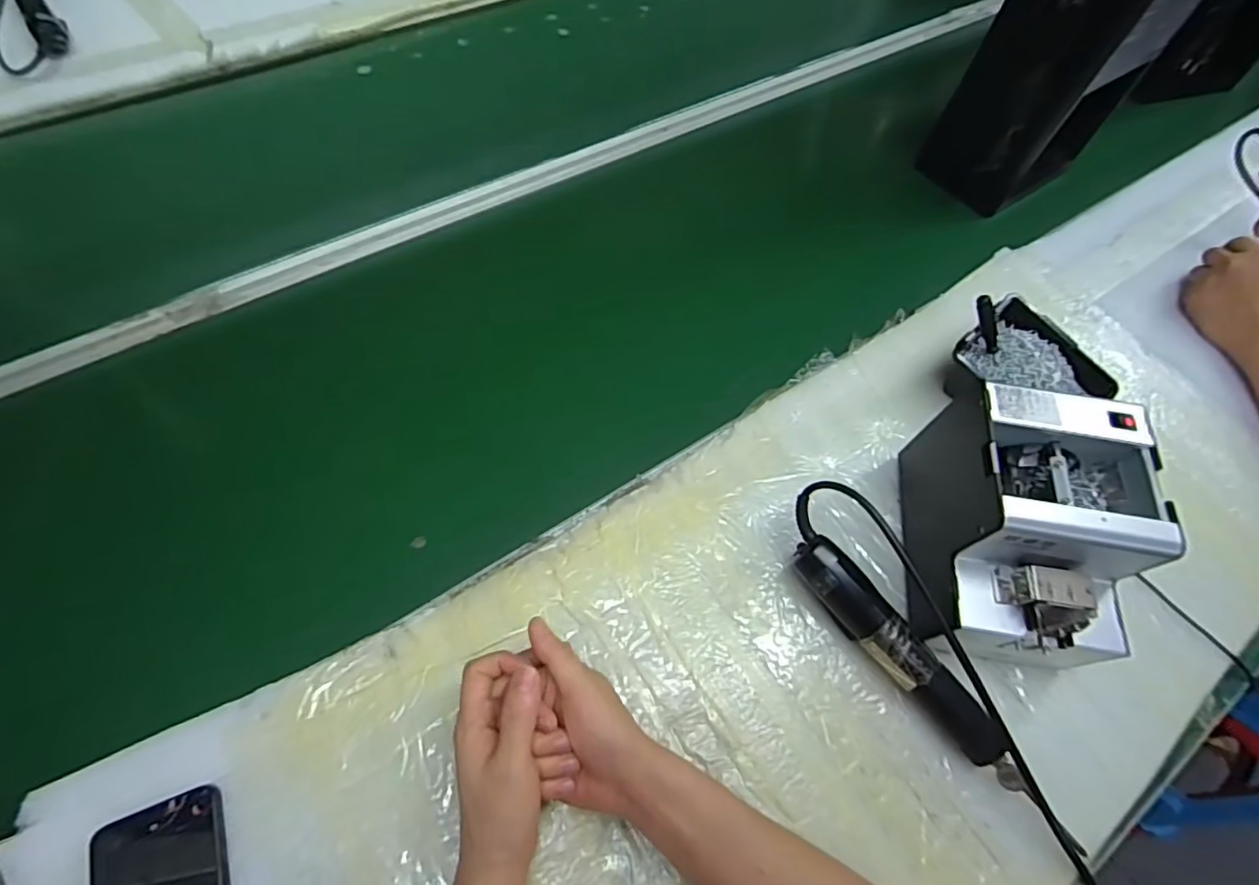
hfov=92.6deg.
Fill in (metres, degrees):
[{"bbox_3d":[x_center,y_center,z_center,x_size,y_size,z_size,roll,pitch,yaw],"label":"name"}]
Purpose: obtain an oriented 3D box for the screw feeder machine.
[{"bbox_3d":[0.313,0.071,0.481,0.130,0.150,0.177,9,61,2],"label":"screw feeder machine"}]

